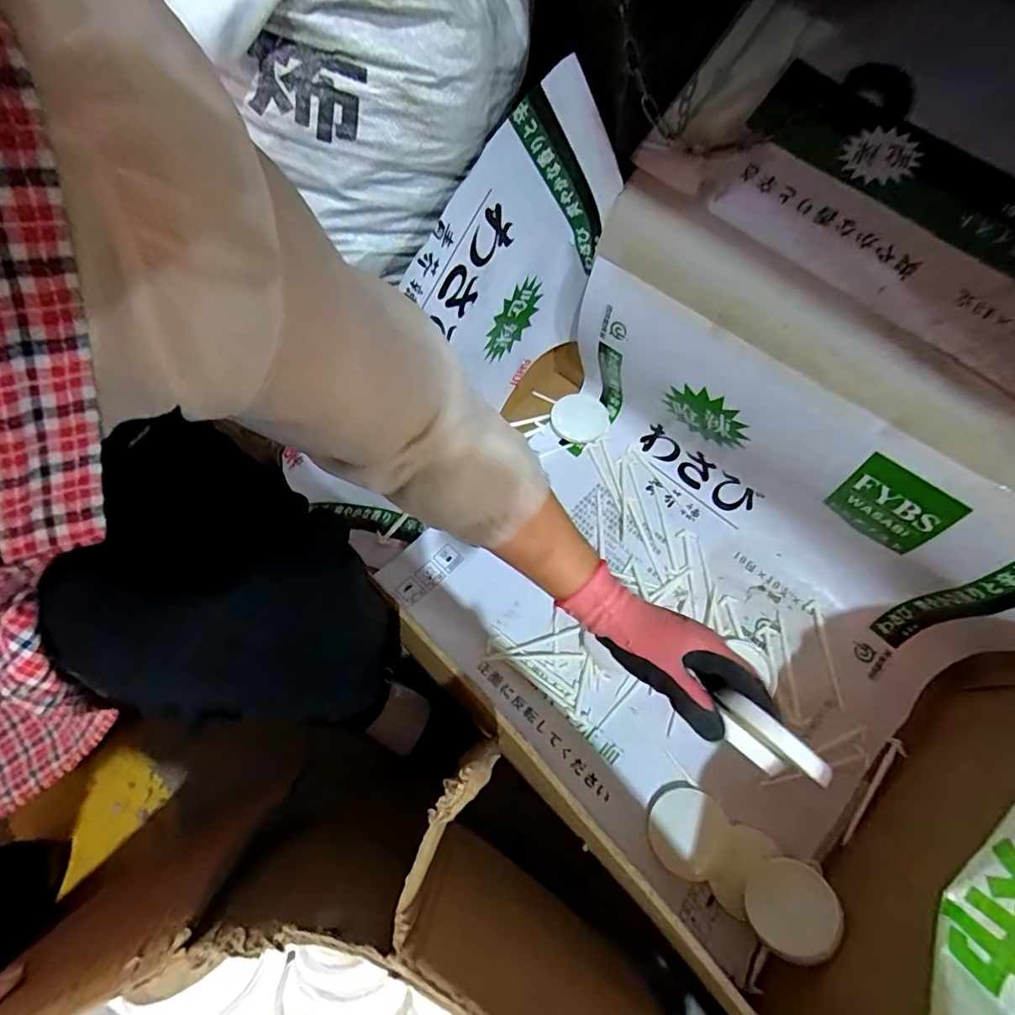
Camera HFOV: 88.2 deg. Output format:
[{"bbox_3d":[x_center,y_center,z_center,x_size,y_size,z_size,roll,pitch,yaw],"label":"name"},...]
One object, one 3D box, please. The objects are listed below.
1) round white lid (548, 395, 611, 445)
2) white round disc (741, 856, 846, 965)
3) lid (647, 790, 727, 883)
[{"bbox_3d":[0.104,-0.129,0.756,0.079,0.017,0.073,-1,67,2],"label":"round white lid"},{"bbox_3d":[0.268,0.377,0.492,0.080,0.005,0.076,-17,38,14],"label":"white round disc"},{"bbox_3d":[0.189,0.342,0.556,0.072,0.013,0.080,30,71,14],"label":"lid"}]

